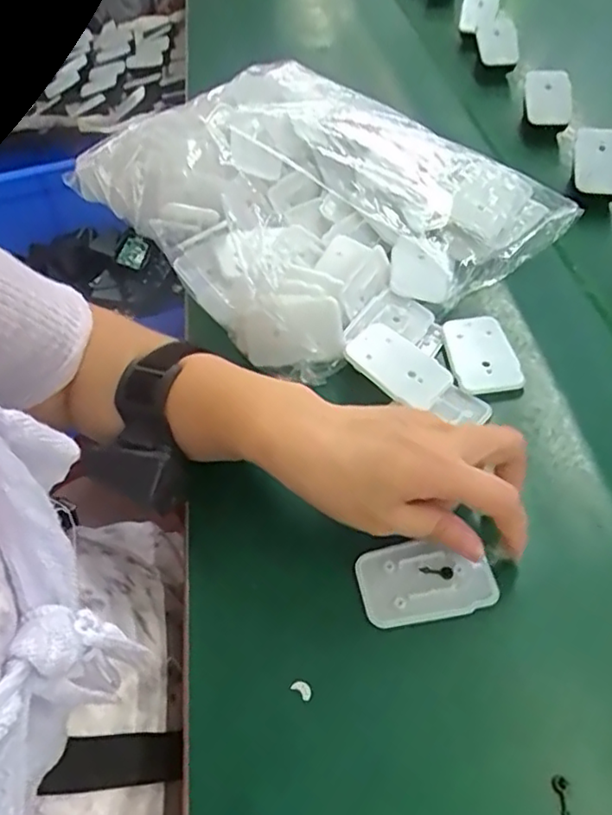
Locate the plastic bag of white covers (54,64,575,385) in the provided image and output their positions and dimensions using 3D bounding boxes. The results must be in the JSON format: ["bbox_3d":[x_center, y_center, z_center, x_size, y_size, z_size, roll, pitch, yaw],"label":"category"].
[{"bbox_3d":[-0.004,-0.181,0.523,0.262,0.089,0.343,-36,55,-23],"label":"plastic bag of white covers"}]

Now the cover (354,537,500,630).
[{"bbox_3d":[0.063,0.092,0.332,0.067,0.008,0.042,-9,49,-3],"label":"cover"}]

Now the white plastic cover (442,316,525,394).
[{"bbox_3d":[0.122,-0.037,0.435,0.041,0.015,0.063,-7,49,-1],"label":"white plastic cover"}]

